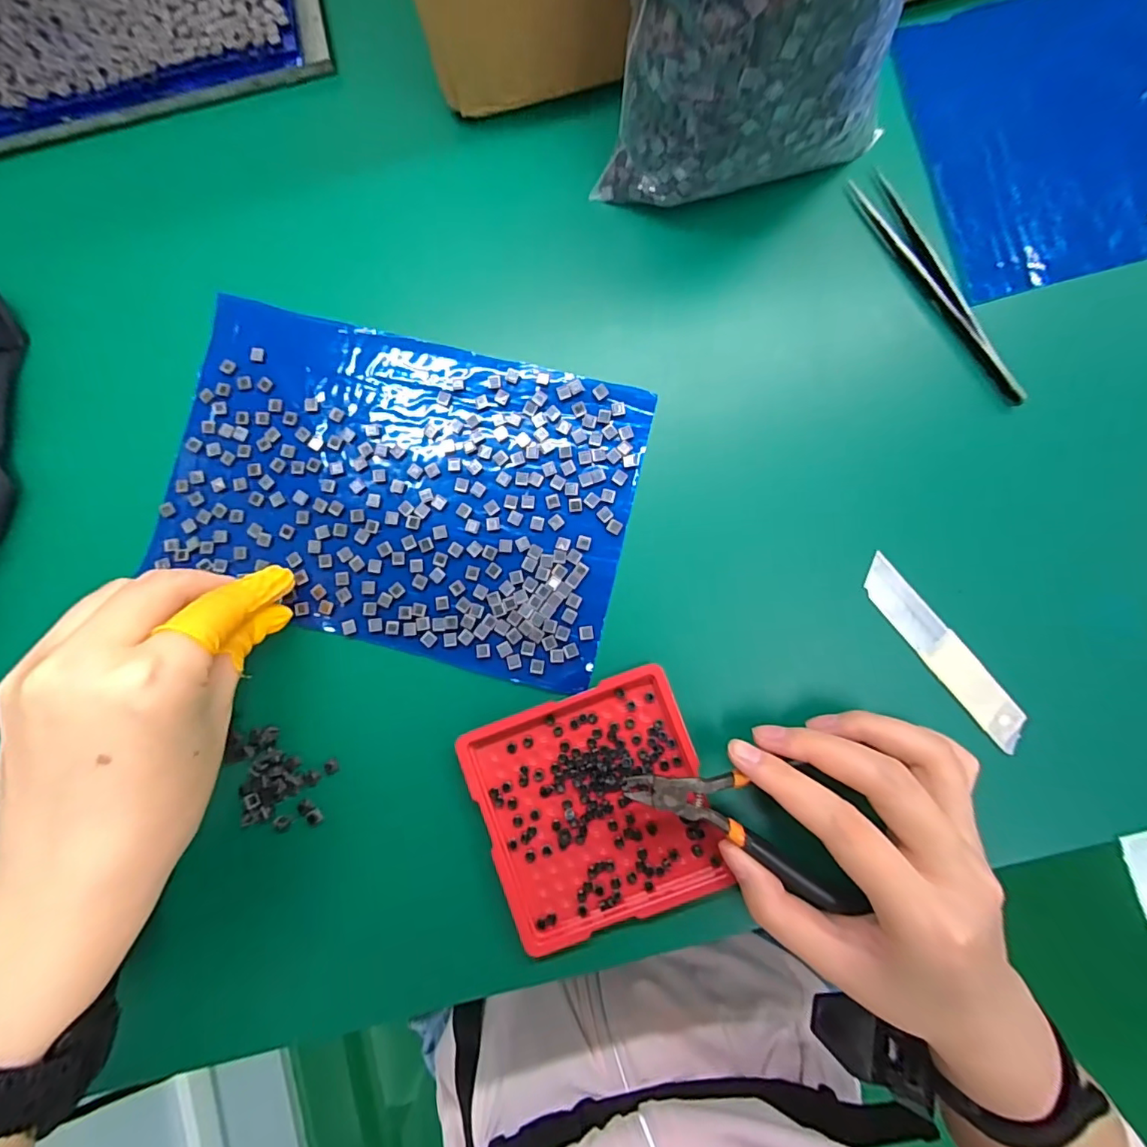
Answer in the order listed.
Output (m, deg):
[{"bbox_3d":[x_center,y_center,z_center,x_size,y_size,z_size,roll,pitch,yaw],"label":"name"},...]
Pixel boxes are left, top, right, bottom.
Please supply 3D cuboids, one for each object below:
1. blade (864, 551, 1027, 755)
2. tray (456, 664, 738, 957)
[{"bbox_3d":[0.166,0.035,0.235,0.018,0.004,0.097,-40,84,10],"label":"blade"},{"bbox_3d":[0.010,0.105,0.234,0.098,0.008,0.100,-21,86,1],"label":"tray"}]

